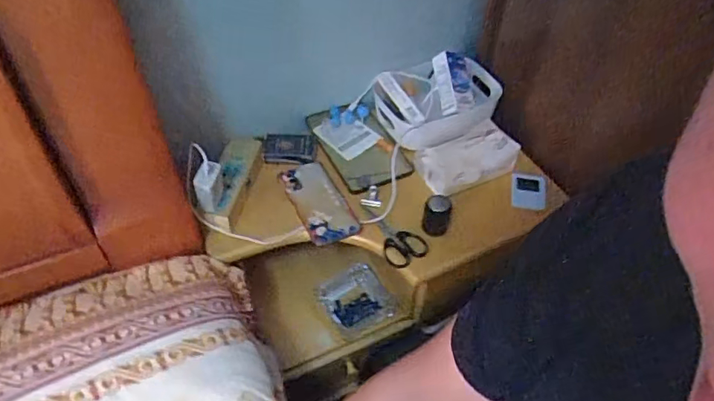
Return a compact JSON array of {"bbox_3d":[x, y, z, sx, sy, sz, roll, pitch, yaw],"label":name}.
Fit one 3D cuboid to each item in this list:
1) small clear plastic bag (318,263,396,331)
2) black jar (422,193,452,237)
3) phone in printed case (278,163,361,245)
[{"bbox_3d":[0.001,0.168,0.895,0.095,0.031,0.103,-27,55,-24],"label":"small clear plastic bag"},{"bbox_3d":[0.117,0.024,0.784,0.040,0.050,0.040,10,48,5],"label":"black jar"},{"bbox_3d":[-0.063,-0.004,0.826,0.073,0.012,0.161,-19,52,-20],"label":"phone in printed case"}]

